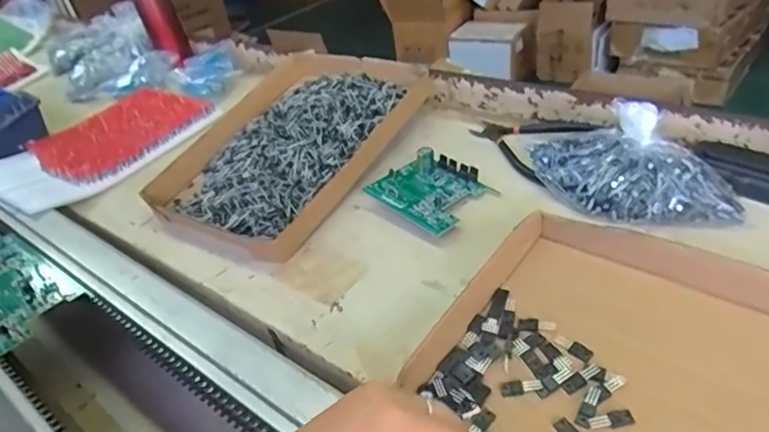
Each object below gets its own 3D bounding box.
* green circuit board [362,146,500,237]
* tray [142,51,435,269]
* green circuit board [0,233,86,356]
[{"bbox_3d":[0.046,-0.025,0.600,0.110,0.044,0.092,24,43,40],"label":"green circuit board"},{"bbox_3d":[-0.119,-0.094,0.708,0.254,0.029,0.318,19,57,36],"label":"tray"},{"bbox_3d":[-0.419,0.075,0.629,0.230,0.016,0.098,20,41,37],"label":"green circuit board"}]

